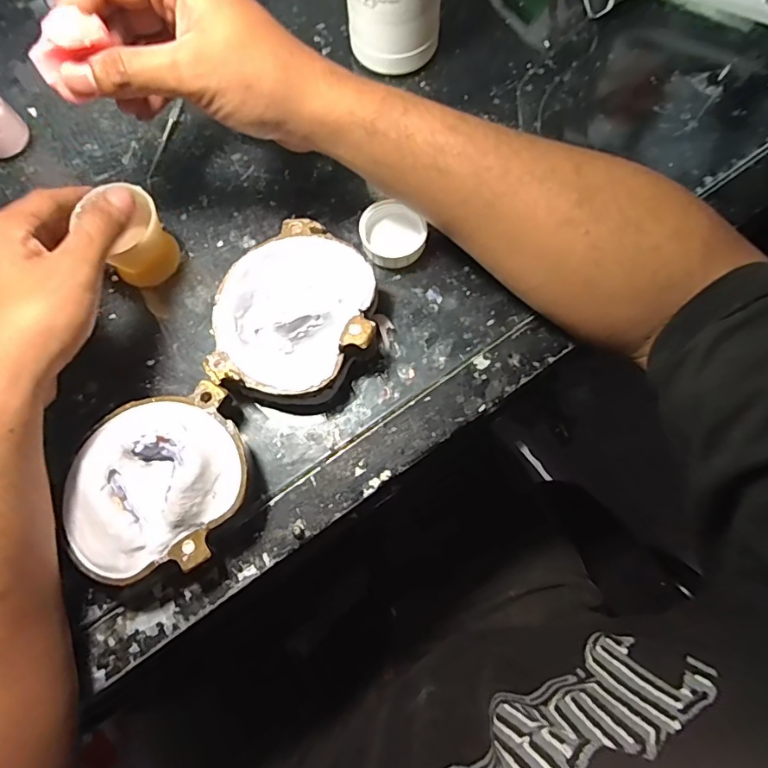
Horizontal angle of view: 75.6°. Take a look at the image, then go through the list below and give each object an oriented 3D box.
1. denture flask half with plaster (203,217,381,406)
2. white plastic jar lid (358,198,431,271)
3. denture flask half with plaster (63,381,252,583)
[{"bbox_3d":[-0.054,-0.044,0.315,0.095,0.035,0.113,4,75,3],"label":"denture flask half with plaster"},{"bbox_3d":[0.007,-0.102,0.339,0.044,0.017,0.047,0,74,2],"label":"white plastic jar lid"},{"bbox_3d":[-0.127,0.057,0.286,0.096,0.041,0.095,0,74,2],"label":"denture flask half with plaster"}]

